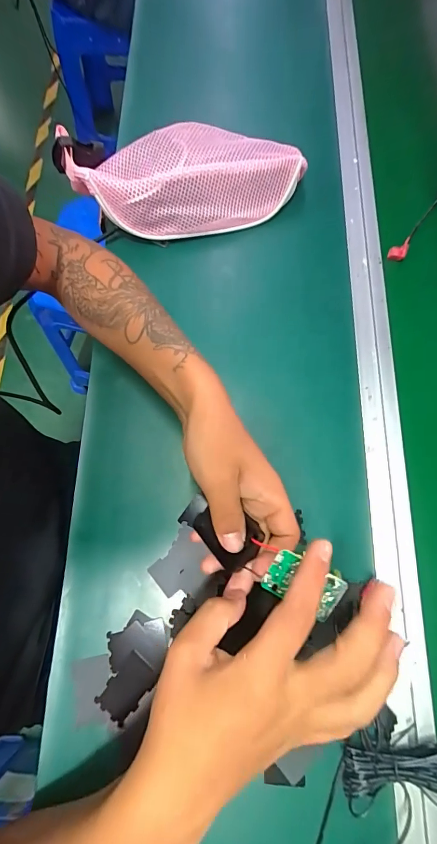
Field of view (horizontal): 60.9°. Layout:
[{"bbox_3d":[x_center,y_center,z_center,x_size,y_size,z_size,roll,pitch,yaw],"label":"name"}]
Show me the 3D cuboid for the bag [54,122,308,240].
[{"bbox_3d":[-0.033,-0.289,0.437,0.273,0.070,0.105,-14,76,-4],"label":"bag"}]

